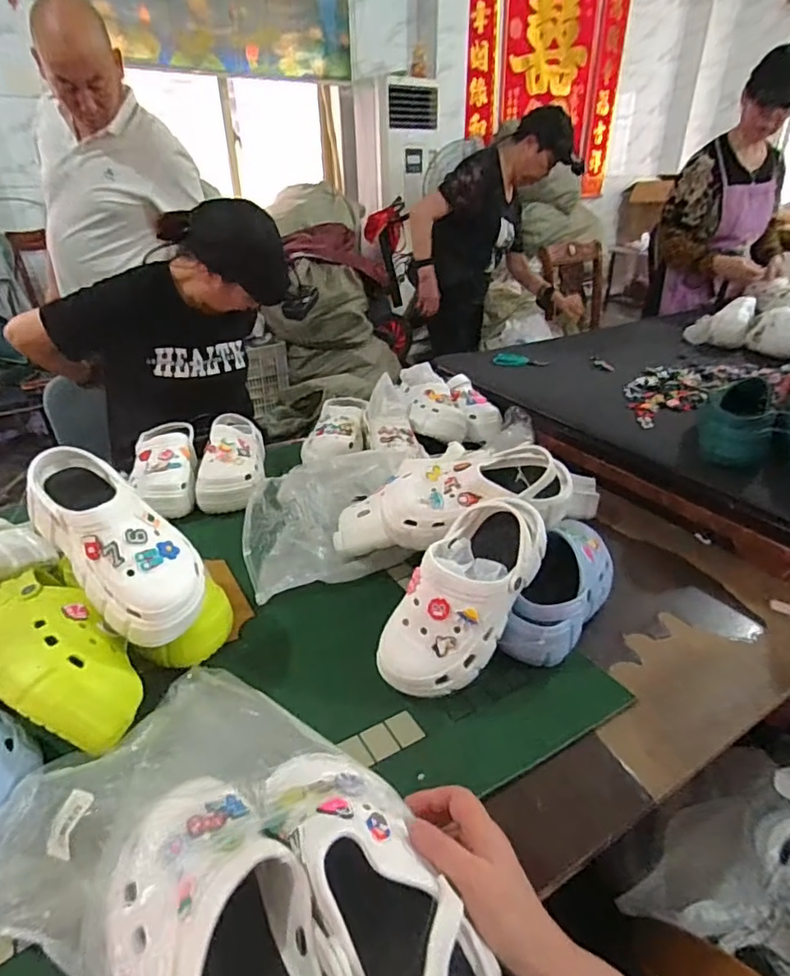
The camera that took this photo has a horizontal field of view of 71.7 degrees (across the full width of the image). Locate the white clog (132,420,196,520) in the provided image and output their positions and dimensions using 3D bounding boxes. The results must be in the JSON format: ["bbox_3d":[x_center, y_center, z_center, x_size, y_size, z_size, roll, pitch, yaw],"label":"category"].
[{"bbox_3d":[-0.420,-0.032,1.005,0.109,0.089,0.236,-10,31,-15],"label":"white clog"}]

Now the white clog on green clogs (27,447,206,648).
[{"bbox_3d":[-0.309,0.051,0.613,0.259,0.093,0.109,45,46,14],"label":"white clog on green clogs"}]

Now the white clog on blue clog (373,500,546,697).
[{"bbox_3d":[0.080,0.121,0.628,0.097,0.099,0.242,29,77,33],"label":"white clog on blue clog"}]

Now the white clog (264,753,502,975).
[{"bbox_3d":[-0.014,0.275,0.379,0.098,0.075,0.248,-14,32,-25],"label":"white clog"}]

